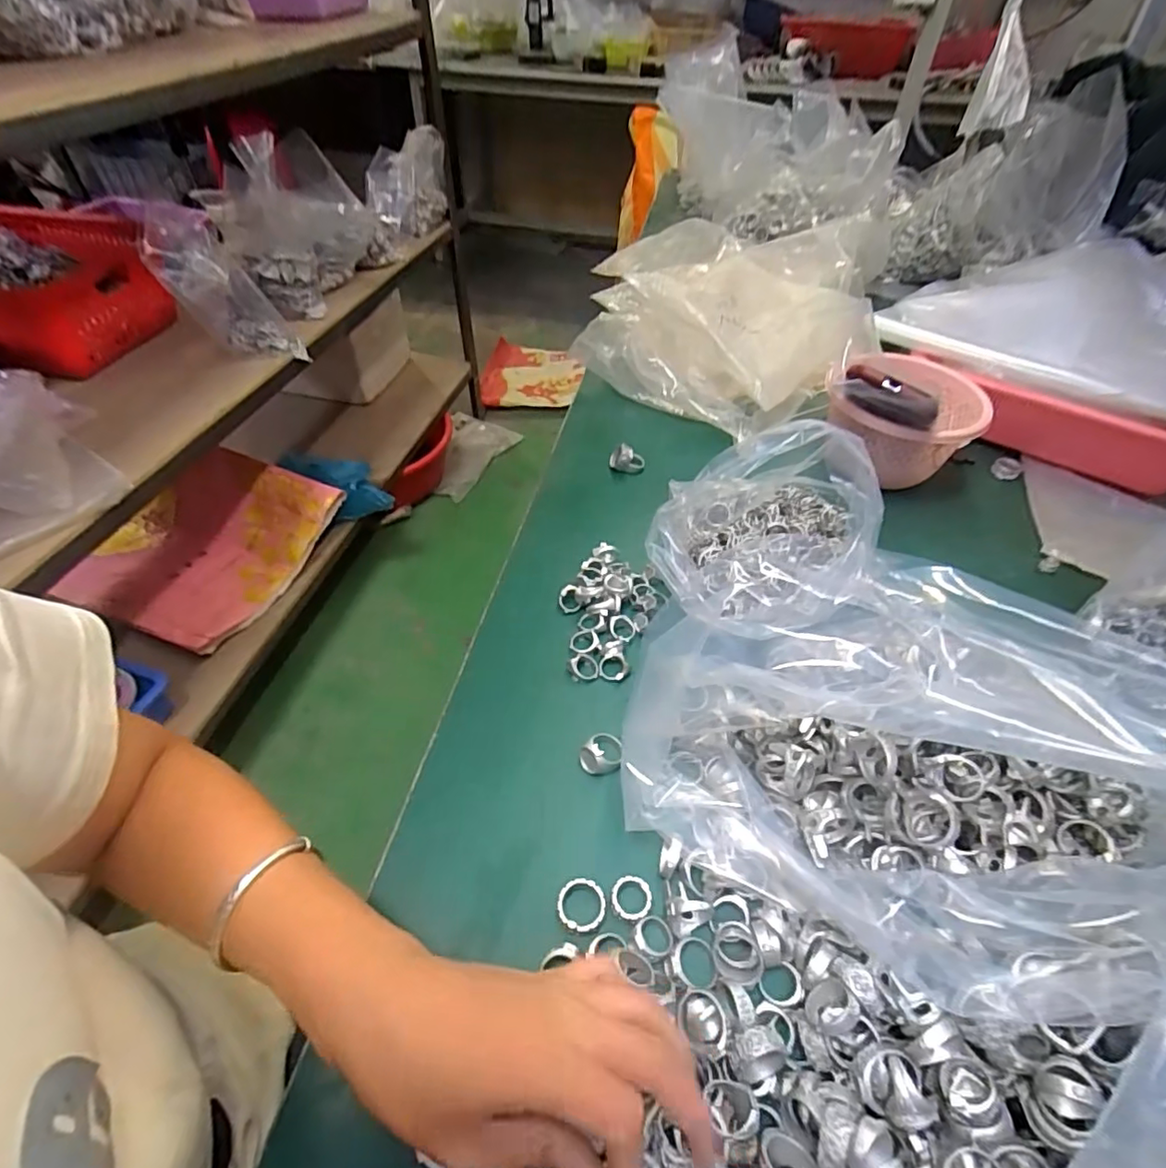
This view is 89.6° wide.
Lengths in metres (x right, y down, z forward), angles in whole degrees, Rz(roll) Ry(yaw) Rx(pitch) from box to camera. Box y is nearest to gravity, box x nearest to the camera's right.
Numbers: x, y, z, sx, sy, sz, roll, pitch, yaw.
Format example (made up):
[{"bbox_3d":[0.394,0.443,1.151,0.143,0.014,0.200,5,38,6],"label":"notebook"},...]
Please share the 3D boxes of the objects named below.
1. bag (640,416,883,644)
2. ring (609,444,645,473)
[{"bbox_3d":[0.133,-0.052,0.432,0.139,0.145,0.139,23,51,18],"label":"bag"},{"bbox_3d":[0.046,-0.131,0.604,0.034,0.026,0.019,8,48,6],"label":"ring"}]

